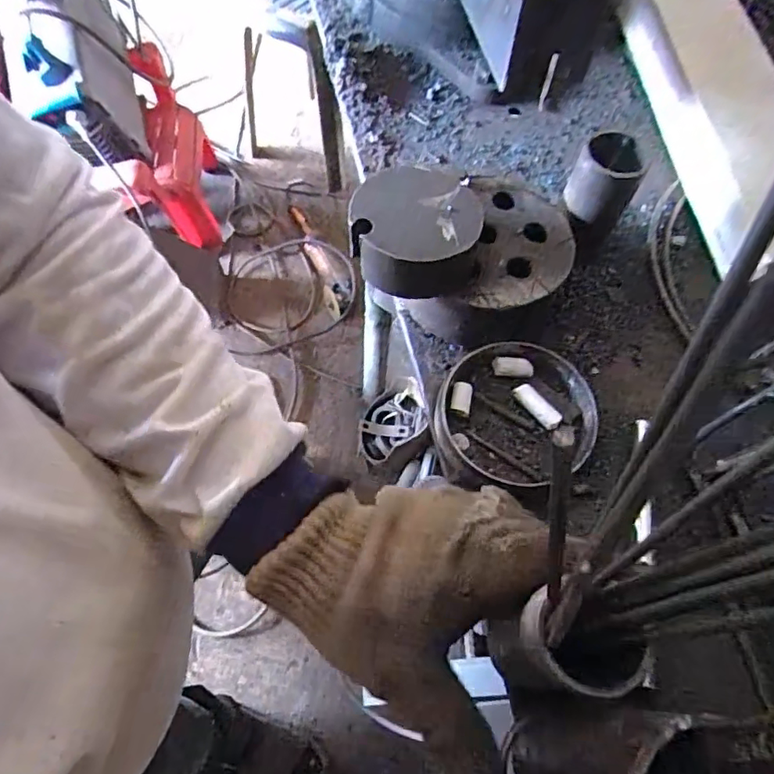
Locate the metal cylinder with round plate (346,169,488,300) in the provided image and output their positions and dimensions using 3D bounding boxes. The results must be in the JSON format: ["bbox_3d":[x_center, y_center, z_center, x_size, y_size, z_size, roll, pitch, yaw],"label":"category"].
[{"bbox_3d":[0.017,-0.088,0.325,0.073,0.035,0.070,6,64,2],"label":"metal cylinder with round plate"}]

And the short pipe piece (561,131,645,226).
[{"bbox_3d":[0.134,-0.127,0.353,0.038,0.036,0.043,26,66,11],"label":"short pipe piece"}]

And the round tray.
[{"bbox_3d":[0.077,0.015,0.340,0.093,0.019,0.080,5,64,1],"label":"round tray"}]

